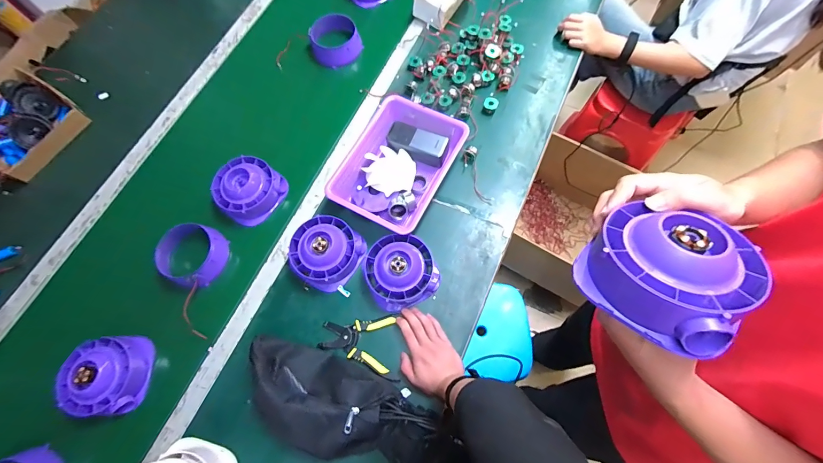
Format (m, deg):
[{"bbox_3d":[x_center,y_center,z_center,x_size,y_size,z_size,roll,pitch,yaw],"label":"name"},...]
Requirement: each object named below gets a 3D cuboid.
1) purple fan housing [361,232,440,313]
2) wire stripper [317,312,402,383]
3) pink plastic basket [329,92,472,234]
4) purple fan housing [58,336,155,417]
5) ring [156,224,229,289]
[{"bbox_3d":[-0.024,0.072,0.654,0.131,0.060,0.132,-1,70,2],"label":"purple fan housing"},{"bbox_3d":[-0.095,0.206,0.653,0.151,0.020,0.112,8,71,5],"label":"wire stripper"},{"bbox_3d":[-0.025,-0.143,0.747,0.208,0.059,0.275,26,73,11],"label":"pink plastic basket"},{"bbox_3d":[-0.559,0.261,0.636,0.130,0.062,0.131,-4,70,1],"label":"purple fan housing"},{"bbox_3d":[-0.453,0.050,0.726,0.120,0.069,0.122,-1,70,2],"label":"ring"}]

